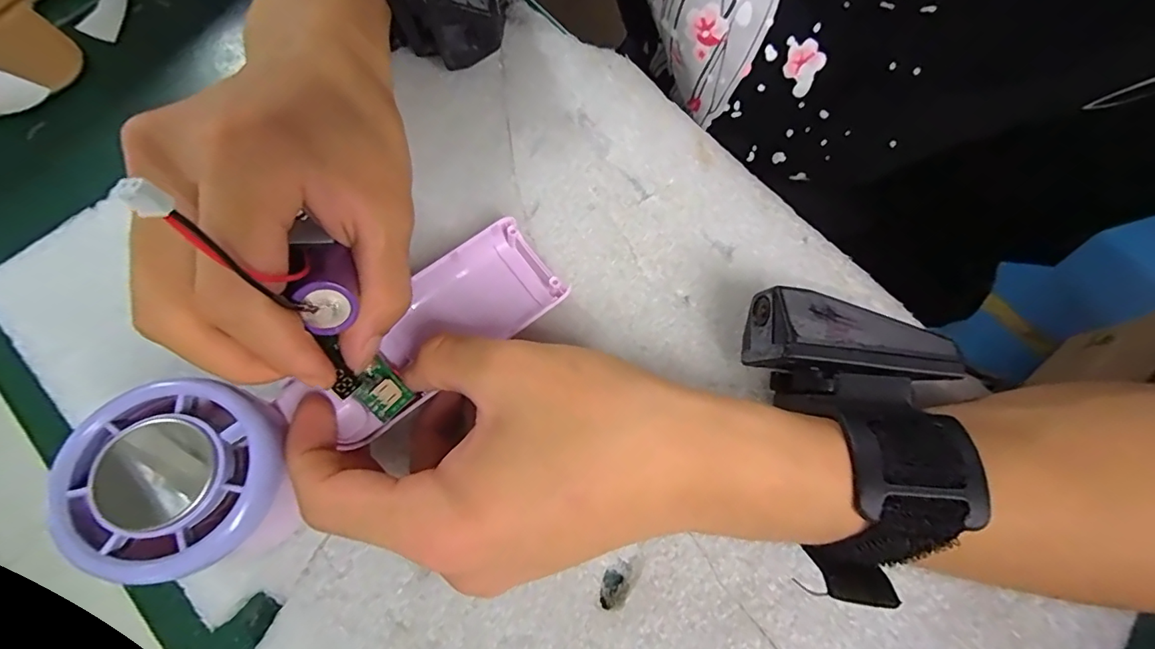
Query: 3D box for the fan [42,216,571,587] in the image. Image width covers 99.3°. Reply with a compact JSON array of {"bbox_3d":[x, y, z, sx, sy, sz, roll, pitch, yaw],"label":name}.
[{"bbox_3d":[-0.077,0.015,0.172,0.056,0.029,0.165,44,57,11],"label":"fan"}]

